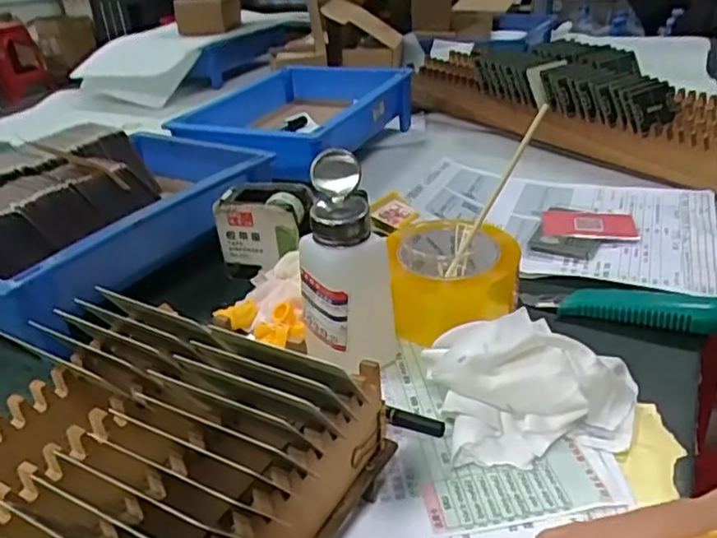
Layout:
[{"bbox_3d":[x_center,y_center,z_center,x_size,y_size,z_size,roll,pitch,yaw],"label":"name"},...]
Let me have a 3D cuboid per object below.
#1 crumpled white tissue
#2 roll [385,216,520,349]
[{"bbox_3d":[0.114,0.070,0.406,0.138,0.064,0.081,-2,29,2],"label":"crumpled white tissue"},{"bbox_3d":[0.077,0.006,0.516,0.096,0.075,0.096,-3,29,2],"label":"roll"}]

